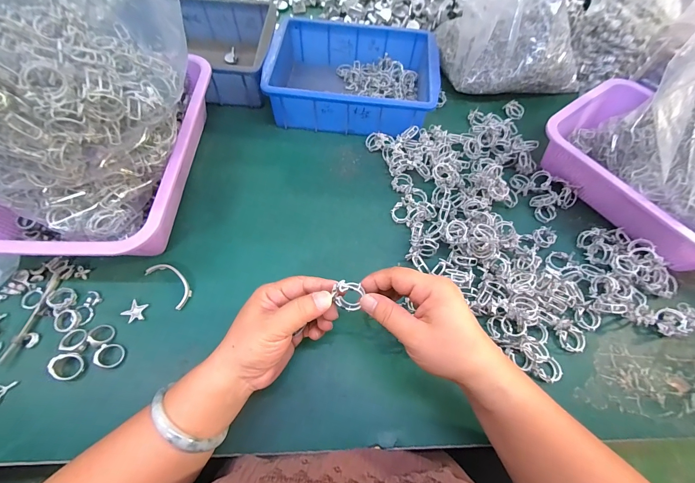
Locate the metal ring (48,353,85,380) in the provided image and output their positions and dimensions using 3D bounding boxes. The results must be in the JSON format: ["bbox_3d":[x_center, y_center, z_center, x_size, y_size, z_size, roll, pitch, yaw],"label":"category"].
[{"bbox_3d":[-0.279,0.125,0.305,0.025,0.016,0.024,1,64,-3],"label":"metal ring"}]

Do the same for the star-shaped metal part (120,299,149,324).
[{"bbox_3d":[-0.233,0.078,0.338,0.022,0.005,0.023,32,66,12],"label":"star-shaped metal part"}]

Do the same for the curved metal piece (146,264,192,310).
[{"bbox_3d":[-0.203,0.047,0.354,0.066,0.005,0.027,40,68,15],"label":"curved metal piece"}]

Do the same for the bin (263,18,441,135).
[{"bbox_3d":[0.006,-0.254,0.482,0.250,0.071,0.177,8,64,0],"label":"bin"}]

